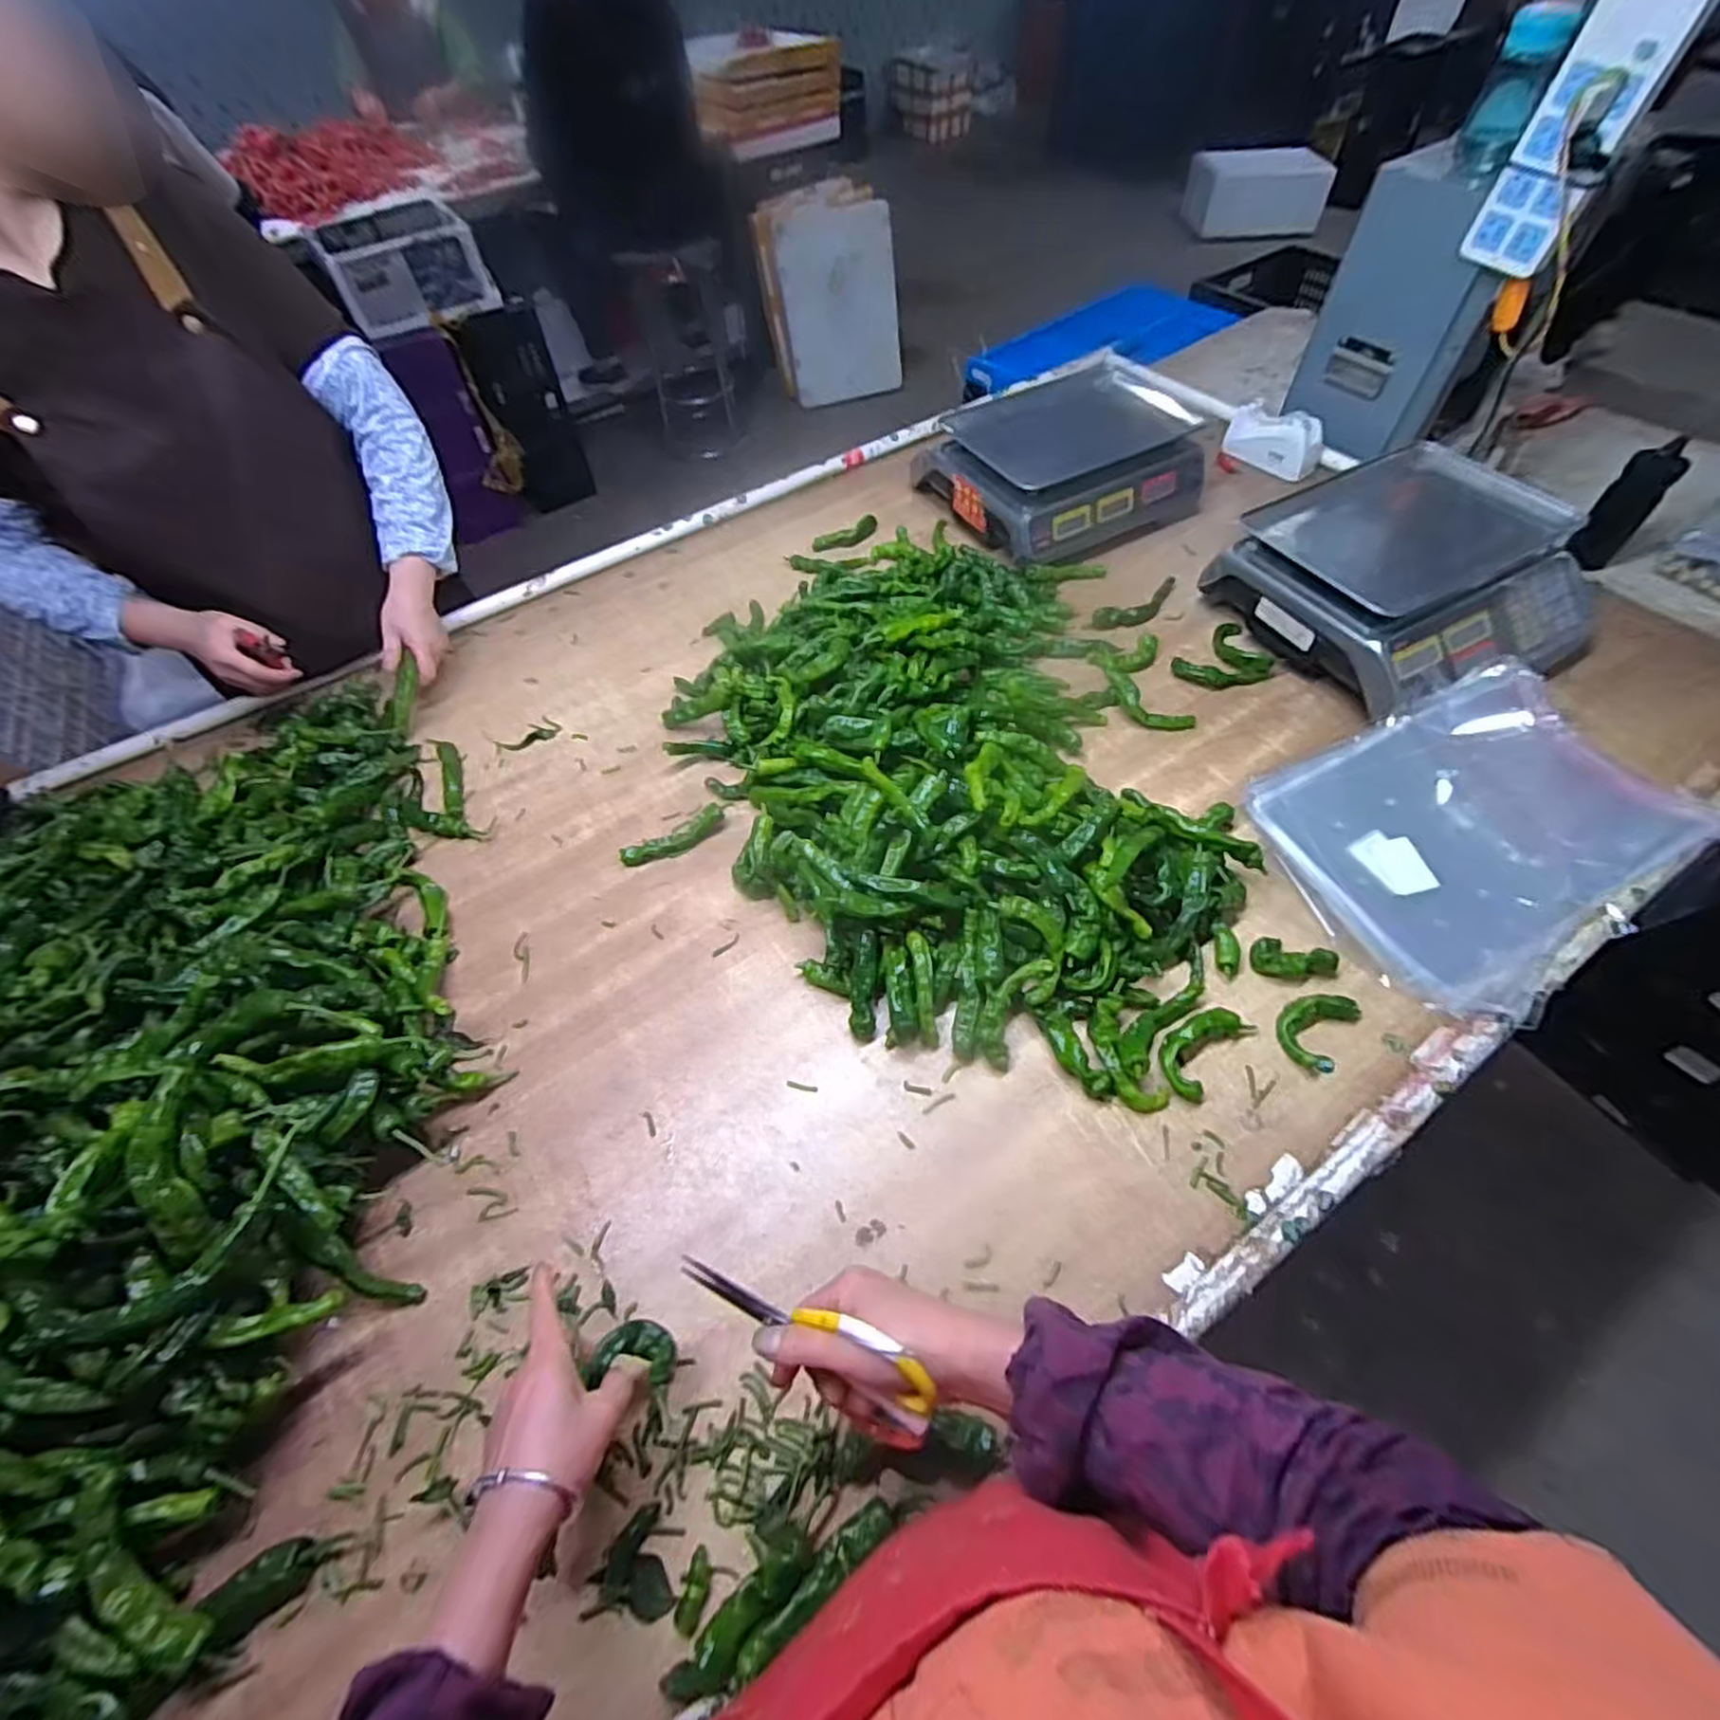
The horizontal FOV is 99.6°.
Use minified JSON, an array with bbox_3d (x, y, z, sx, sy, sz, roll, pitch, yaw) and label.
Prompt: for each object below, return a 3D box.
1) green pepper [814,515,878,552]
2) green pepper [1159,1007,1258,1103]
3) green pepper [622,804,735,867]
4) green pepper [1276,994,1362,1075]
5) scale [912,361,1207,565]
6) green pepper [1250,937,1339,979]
[{"bbox_3d":[-0.020,-0.510,1.135,0.106,0.020,0.036,-20,58,-9],"label":"green pepper"},{"bbox_3d":[0.307,0.168,0.655,0.052,0.020,0.092,37,67,24],"label":"green pepper"},{"bbox_3d":[-0.206,-0.028,0.818,0.129,0.030,0.033,-30,60,-15],"label":"green pepper"},{"bbox_3d":[0.415,0.149,0.659,0.056,0.022,0.080,34,65,22],"label":"green pepper"},{"bbox_3d":[0.301,-0.615,1.118,0.329,0.130,0.329,-28,60,-14],"label":"scale"},{"bbox_3d":[0.422,0.095,0.697,0.082,0.027,0.037,7,57,-6],"label":"green pepper"}]

